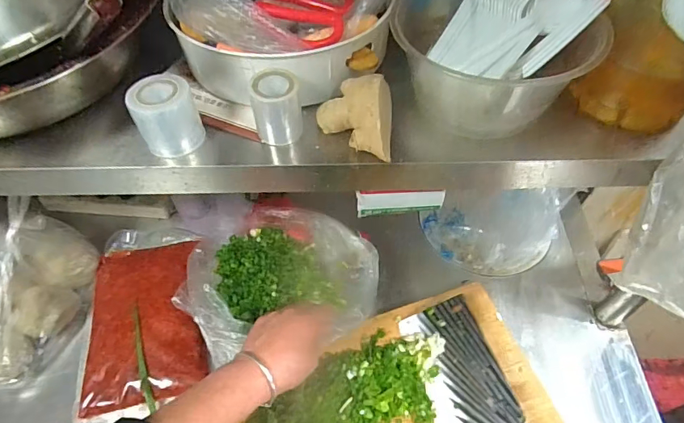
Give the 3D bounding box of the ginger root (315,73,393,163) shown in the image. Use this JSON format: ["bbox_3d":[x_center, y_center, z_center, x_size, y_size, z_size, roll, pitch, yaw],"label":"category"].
[{"bbox_3d":[0.011,-0.081,0.378,0.062,0.036,0.064,3,54,4],"label":"ginger root"}]

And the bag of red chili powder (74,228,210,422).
[{"bbox_3d":[-0.288,0.140,0.668,0.173,0.035,0.293,-8,54,-4],"label":"bag of red chili powder"}]

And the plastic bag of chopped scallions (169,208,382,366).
[{"bbox_3d":[-0.075,0.084,0.626,0.239,0.096,0.210,-4,54,-1],"label":"plastic bag of chopped scallions"}]

